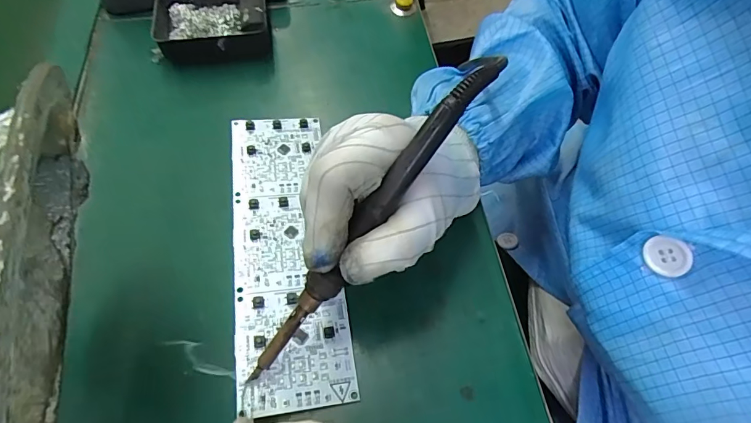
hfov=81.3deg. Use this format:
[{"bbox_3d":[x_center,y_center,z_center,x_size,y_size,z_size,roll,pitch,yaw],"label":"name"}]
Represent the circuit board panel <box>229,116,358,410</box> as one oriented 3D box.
[{"bbox_3d":[-0.062,0.019,0.291,0.066,0.009,0.210,-11,61,-6],"label":"circuit board panel"}]

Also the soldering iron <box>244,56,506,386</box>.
[{"bbox_3d":[-0.006,0.010,0.220,0.014,0.017,0.206,40,100,21],"label":"soldering iron"}]

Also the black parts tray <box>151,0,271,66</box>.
[{"bbox_3d":[-0.143,-0.169,0.384,0.110,0.037,0.088,-6,60,-3],"label":"black parts tray"}]

